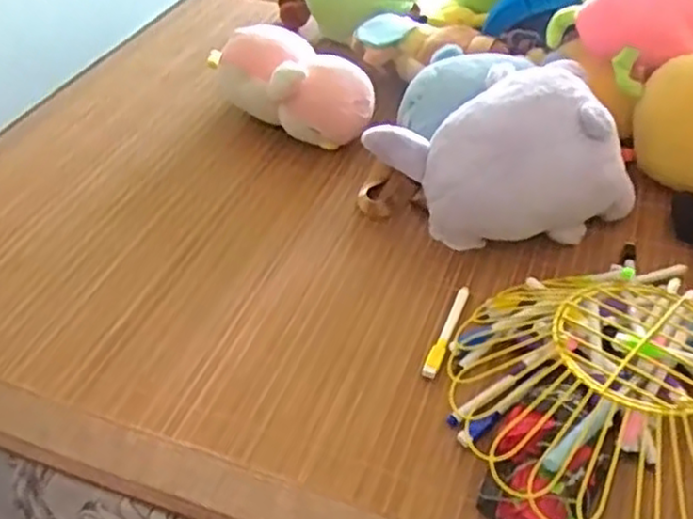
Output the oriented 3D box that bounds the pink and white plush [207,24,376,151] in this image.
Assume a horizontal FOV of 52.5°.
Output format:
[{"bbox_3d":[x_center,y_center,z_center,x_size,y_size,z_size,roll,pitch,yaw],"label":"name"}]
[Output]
[{"bbox_3d":[-0.075,-0.215,0.894,0.227,0.122,0.095,31,53,30],"label":"pink and white plush"}]

